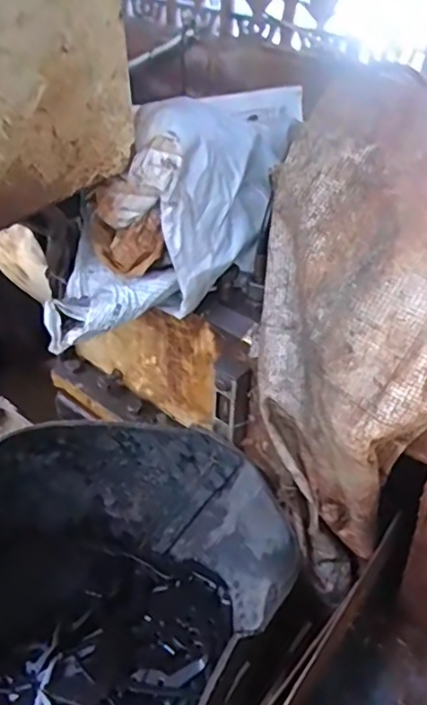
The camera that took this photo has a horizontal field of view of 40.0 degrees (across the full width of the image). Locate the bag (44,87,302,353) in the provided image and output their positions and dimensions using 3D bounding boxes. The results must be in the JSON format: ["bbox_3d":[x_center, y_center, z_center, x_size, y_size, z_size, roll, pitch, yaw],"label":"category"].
[{"bbox_3d":[-0.010,-0.150,0.569,0.119,0.178,0.339,23,47,23],"label":"bag"}]

